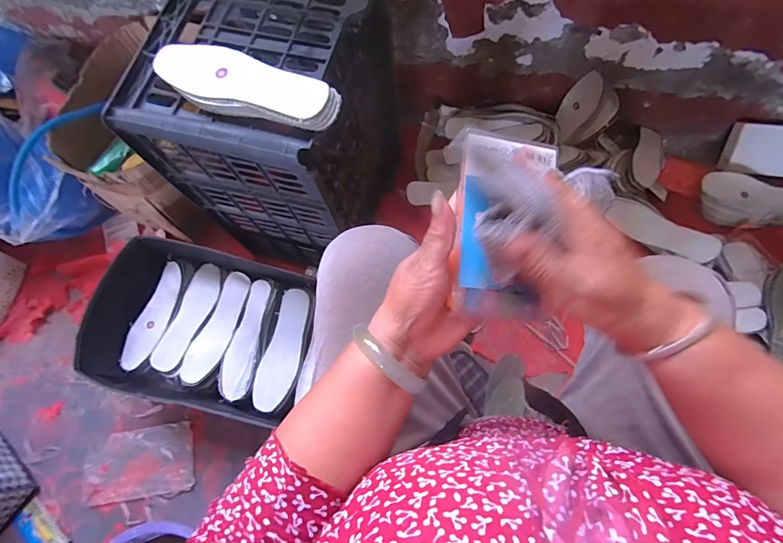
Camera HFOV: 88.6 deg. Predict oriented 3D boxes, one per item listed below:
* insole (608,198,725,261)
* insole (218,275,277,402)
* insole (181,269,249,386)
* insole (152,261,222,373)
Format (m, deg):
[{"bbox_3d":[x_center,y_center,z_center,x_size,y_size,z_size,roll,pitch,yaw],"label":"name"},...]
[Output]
[{"bbox_3d":[0.548,-0.081,0.819,0.209,0.062,0.015,32,35,18],"label":"insole"},{"bbox_3d":[-0.269,0.124,0.756,0.077,0.022,0.220,12,71,7],"label":"insole"},{"bbox_3d":[-0.341,0.109,0.790,0.071,0.020,0.219,20,72,10],"label":"insole"},{"bbox_3d":[-0.407,0.090,0.807,0.064,0.019,0.218,16,72,8],"label":"insole"}]

